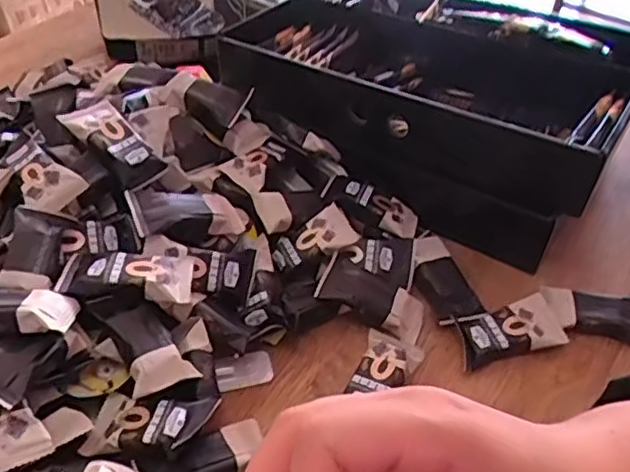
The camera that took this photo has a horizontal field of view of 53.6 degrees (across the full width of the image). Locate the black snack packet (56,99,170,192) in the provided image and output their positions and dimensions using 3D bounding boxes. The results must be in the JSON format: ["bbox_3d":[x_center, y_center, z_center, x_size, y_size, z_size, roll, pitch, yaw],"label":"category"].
[{"bbox_3d":[-0.138,-0.066,0.430,0.074,0.017,0.038,45,55,11],"label":"black snack packet"}]

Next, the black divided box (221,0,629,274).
[{"bbox_3d":[0.089,-0.133,0.548,0.345,0.105,0.203,28,49,26],"label":"black divided box"}]

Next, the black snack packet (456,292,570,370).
[{"bbox_3d":[0.129,0.061,0.417,0.071,0.011,0.037,-10,44,-12],"label":"black snack packet"}]

